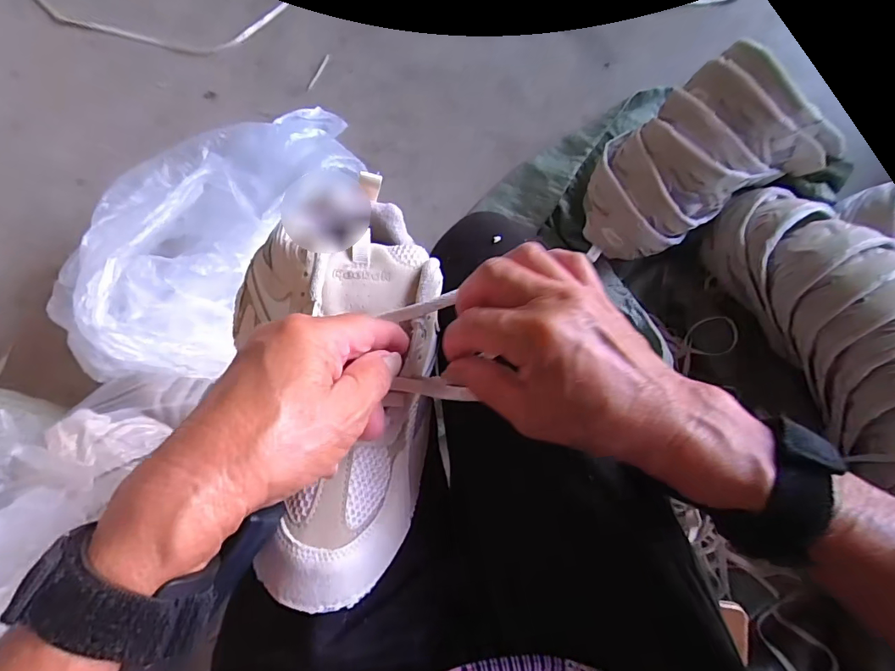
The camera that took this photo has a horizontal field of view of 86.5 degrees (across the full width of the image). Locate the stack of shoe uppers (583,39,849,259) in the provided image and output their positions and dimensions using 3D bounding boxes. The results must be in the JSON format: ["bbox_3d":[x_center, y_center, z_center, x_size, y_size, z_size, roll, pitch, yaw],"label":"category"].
[{"bbox_3d":[0.313,-0.218,0.593,0.286,0.136,0.181,-35,83,-5],"label":"stack of shoe uppers"}]

